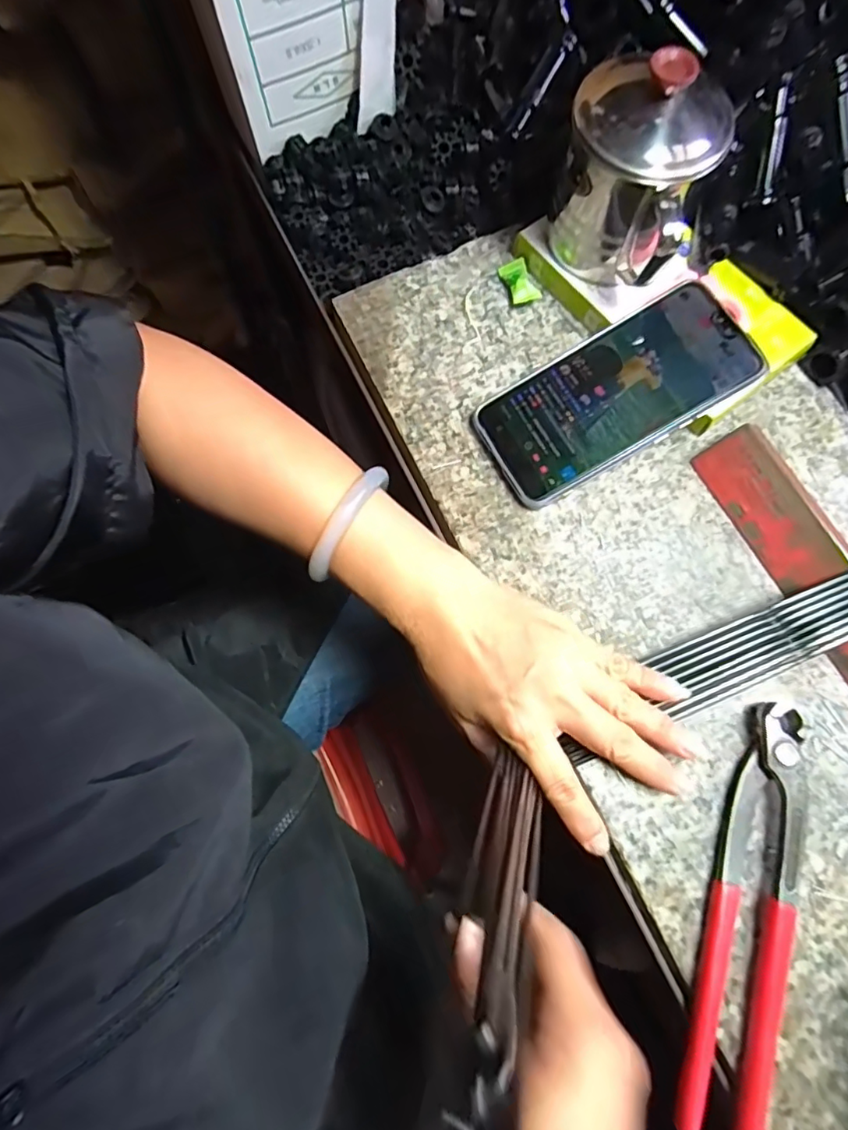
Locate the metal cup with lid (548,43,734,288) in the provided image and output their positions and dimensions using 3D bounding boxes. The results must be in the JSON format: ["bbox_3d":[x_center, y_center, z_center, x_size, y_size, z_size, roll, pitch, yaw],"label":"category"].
[{"bbox_3d":[0.115,-0.214,0.313,0.082,0.101,0.085,20,75,5],"label":"metal cup with lid"}]

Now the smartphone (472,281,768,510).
[{"bbox_3d":[0.114,-0.102,0.333,0.157,0.011,0.074,-29,75,3],"label":"smartphone"}]

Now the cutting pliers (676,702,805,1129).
[{"bbox_3d":[0.162,0.168,0.267,0.038,0.017,0.192,20,75,5],"label":"cutting pliers"}]

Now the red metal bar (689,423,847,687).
[{"bbox_3d":[0.229,0.025,0.302,0.035,0.028,0.229,-25,76,-7],"label":"red metal bar"}]

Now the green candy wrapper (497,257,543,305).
[{"bbox_3d":[0.064,-0.189,0.368,0.018,0.010,0.034,-18,75,-5],"label":"green candy wrapper"}]

